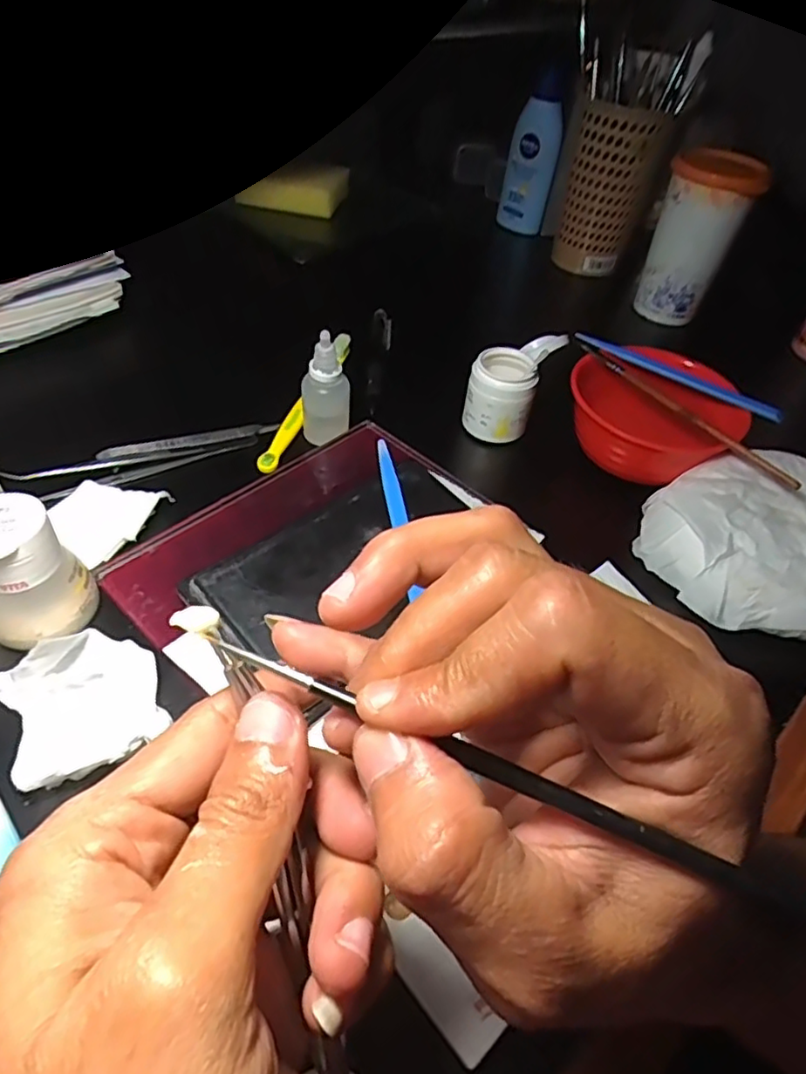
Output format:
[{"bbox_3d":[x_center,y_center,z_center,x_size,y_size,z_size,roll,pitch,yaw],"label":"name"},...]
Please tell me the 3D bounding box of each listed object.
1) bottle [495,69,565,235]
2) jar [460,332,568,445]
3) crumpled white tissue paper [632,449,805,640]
[{"bbox_3d":[0.133,-0.388,0.643,0.028,0.132,0.046,-28,55,-27],"label":"bottle"},{"bbox_3d":[0.076,-0.105,0.436,0.045,0.052,0.075,30,51,18],"label":"jar"},{"bbox_3d":[0.224,0.003,0.358,0.160,0.040,0.122,-11,51,-17],"label":"crumpled white tissue paper"}]

